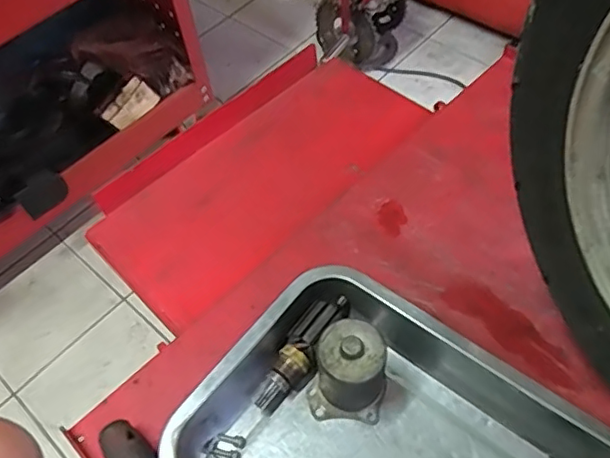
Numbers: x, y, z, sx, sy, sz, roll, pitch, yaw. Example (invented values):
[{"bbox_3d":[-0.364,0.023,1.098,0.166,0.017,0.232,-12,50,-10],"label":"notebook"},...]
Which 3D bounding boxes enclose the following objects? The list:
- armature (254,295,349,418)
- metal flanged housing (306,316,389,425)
[{"bbox_3d":[-0.003,0.098,0.465,0.027,0.029,0.107,29,79,22],"label":"armature"},{"bbox_3d":[0.031,0.105,0.432,0.057,0.075,0.053,1,56,6],"label":"metal flanged housing"}]

